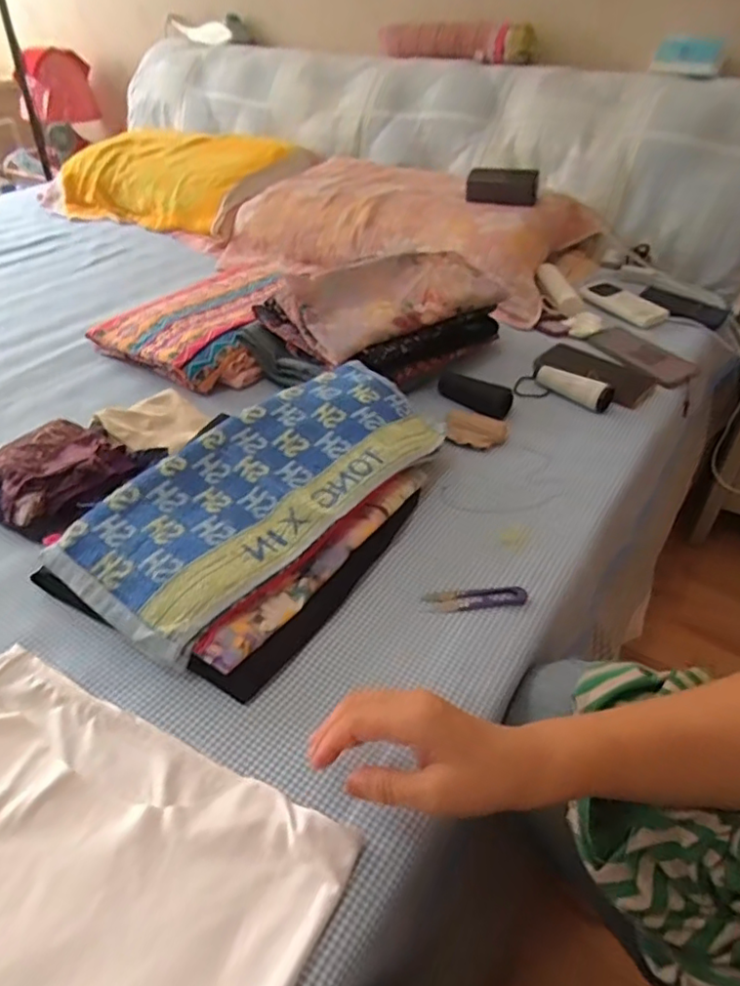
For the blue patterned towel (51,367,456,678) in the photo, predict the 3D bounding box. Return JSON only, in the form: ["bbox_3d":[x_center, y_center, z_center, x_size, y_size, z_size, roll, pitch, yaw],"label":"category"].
[{"bbox_3d":[-0.096,-0.017,0.612,0.189,0.049,0.415,25,45,25],"label":"blue patterned towel"}]

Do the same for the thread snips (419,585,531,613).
[{"bbox_3d":[0.102,0.103,0.580,0.102,0.009,0.026,-4,40,-8],"label":"thread snips"}]

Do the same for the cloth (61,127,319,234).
[{"bbox_3d":[-0.471,-0.774,1.482,0.599,0.177,0.342,20,45,21],"label":"cloth"}]

